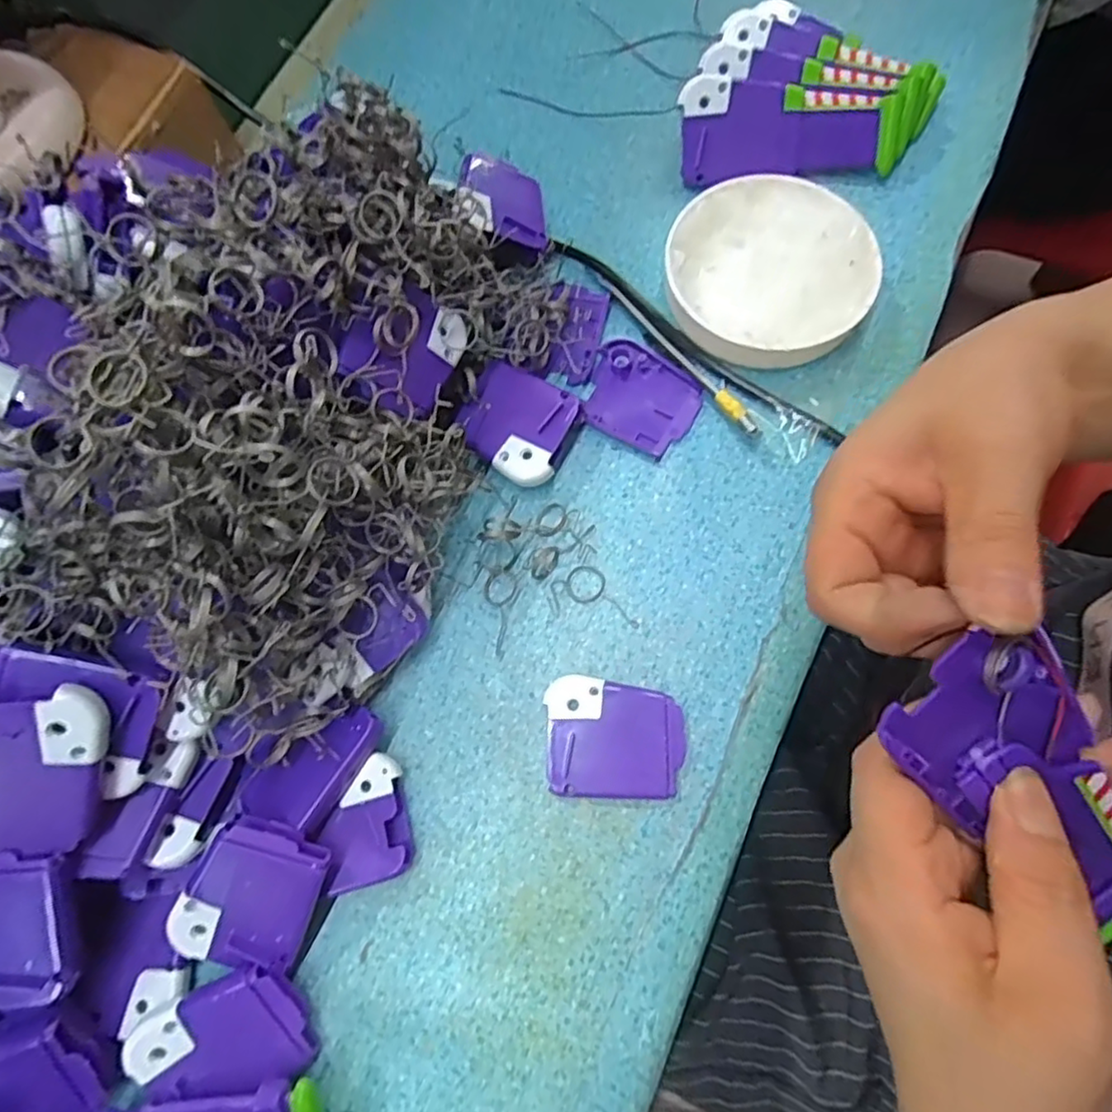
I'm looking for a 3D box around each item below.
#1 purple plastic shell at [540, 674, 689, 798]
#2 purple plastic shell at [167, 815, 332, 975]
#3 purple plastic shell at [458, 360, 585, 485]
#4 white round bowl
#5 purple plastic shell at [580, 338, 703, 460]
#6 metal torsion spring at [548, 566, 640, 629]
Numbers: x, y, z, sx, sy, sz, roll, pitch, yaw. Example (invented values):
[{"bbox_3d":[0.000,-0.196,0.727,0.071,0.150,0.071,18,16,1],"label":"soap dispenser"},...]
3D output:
[{"bbox_3d":[0.027,0.083,0.296,0.061,0.007,0.051,4,74,5],"label":"purple plastic shell"},{"bbox_3d":[-0.124,0.140,0.266,0.050,0.010,0.061,28,95,-7],"label":"purple plastic shell"},{"bbox_3d":[-0.020,-0.065,0.333,0.055,0.019,0.053,22,77,10],"label":"purple plastic shell"},{"bbox_3d":[0.111,-0.149,0.342,0.105,0.031,0.105,-1,74,4],"label":"white round bowl"},{"bbox_3d":[0.044,-0.083,0.341,0.058,0.007,0.052,26,78,11],"label":"purple plastic shell"},{"bbox_3d":[0.019,0.019,0.318,0.045,0.004,0.027,8,75,7],"label":"metal torsion spring"}]

